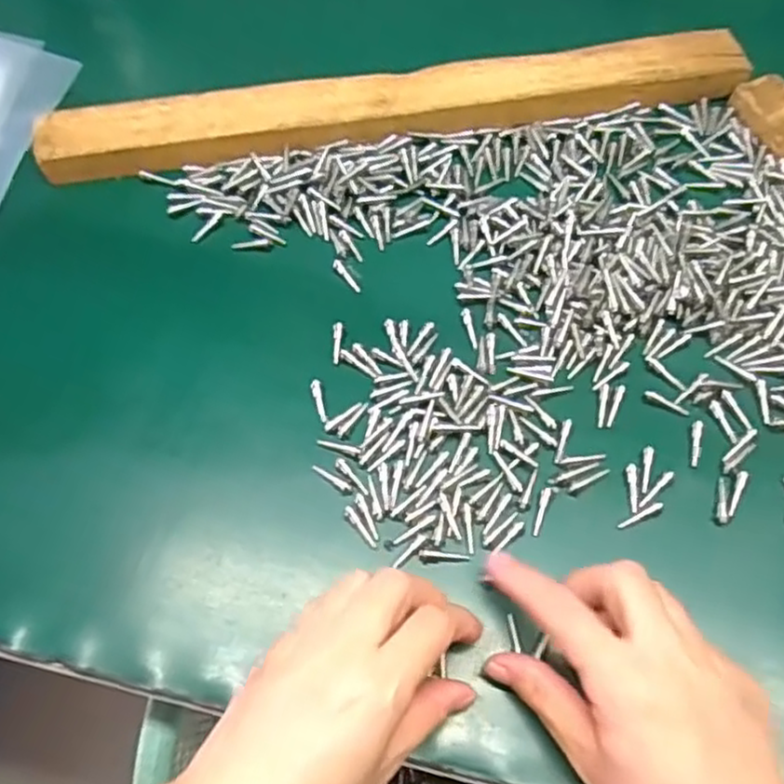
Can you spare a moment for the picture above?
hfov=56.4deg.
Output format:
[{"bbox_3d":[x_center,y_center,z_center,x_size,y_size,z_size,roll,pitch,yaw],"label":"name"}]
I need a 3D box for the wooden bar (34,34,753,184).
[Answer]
[{"bbox_3d":[0.001,-0.186,0.469,0.440,0.022,0.044,-8,66,-2],"label":"wooden bar"}]

